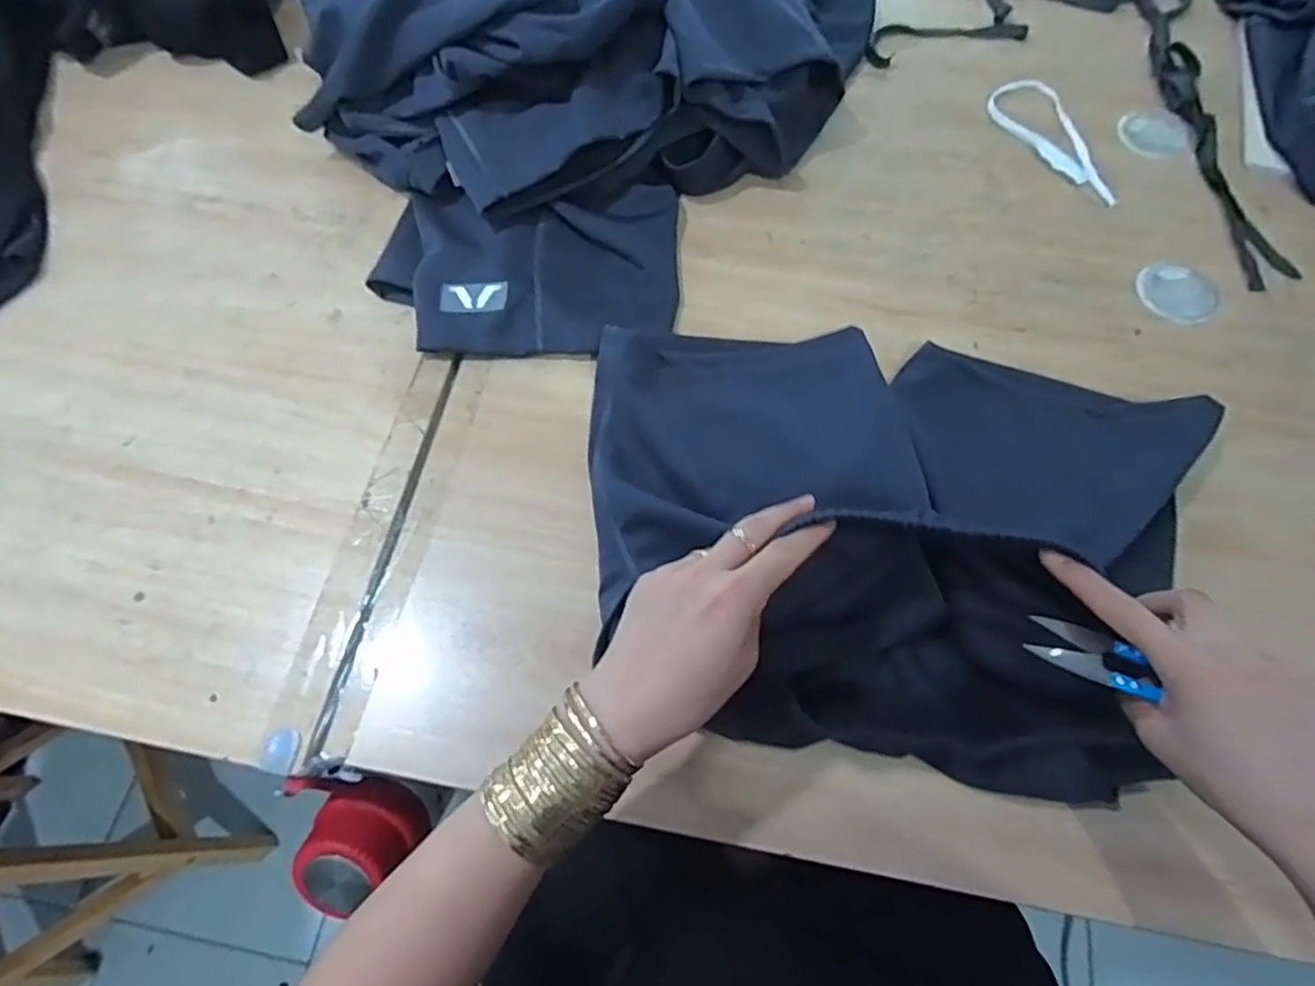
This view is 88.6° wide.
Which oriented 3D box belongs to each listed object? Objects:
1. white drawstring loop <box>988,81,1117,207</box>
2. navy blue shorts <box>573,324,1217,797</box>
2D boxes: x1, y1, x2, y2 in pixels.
[{"bbox_3d":[0.399,-0.352,0.660,0.070,0.007,0.168,-33,71,-14],"label":"white drawstring loop"},{"bbox_3d":[0.156,0.011,0.449,0.428,0.116,0.309,11,70,2],"label":"navy blue shorts"}]

